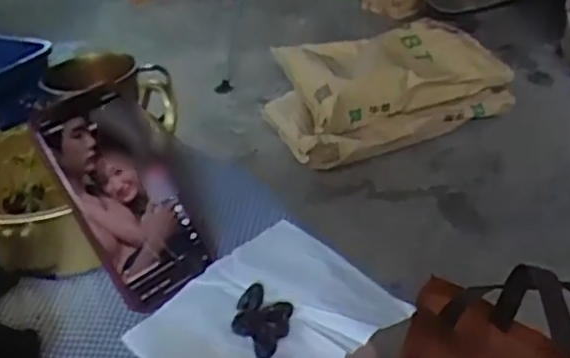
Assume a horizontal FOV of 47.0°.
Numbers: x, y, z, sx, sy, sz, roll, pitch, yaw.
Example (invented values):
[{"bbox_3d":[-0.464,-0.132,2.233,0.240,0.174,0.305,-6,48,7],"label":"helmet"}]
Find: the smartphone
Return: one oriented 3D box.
[{"bbox_3d":[-0.113,0.009,0.476,0.082,0.157,0.014,-31,7,-31],"label":"smartphone"}]

